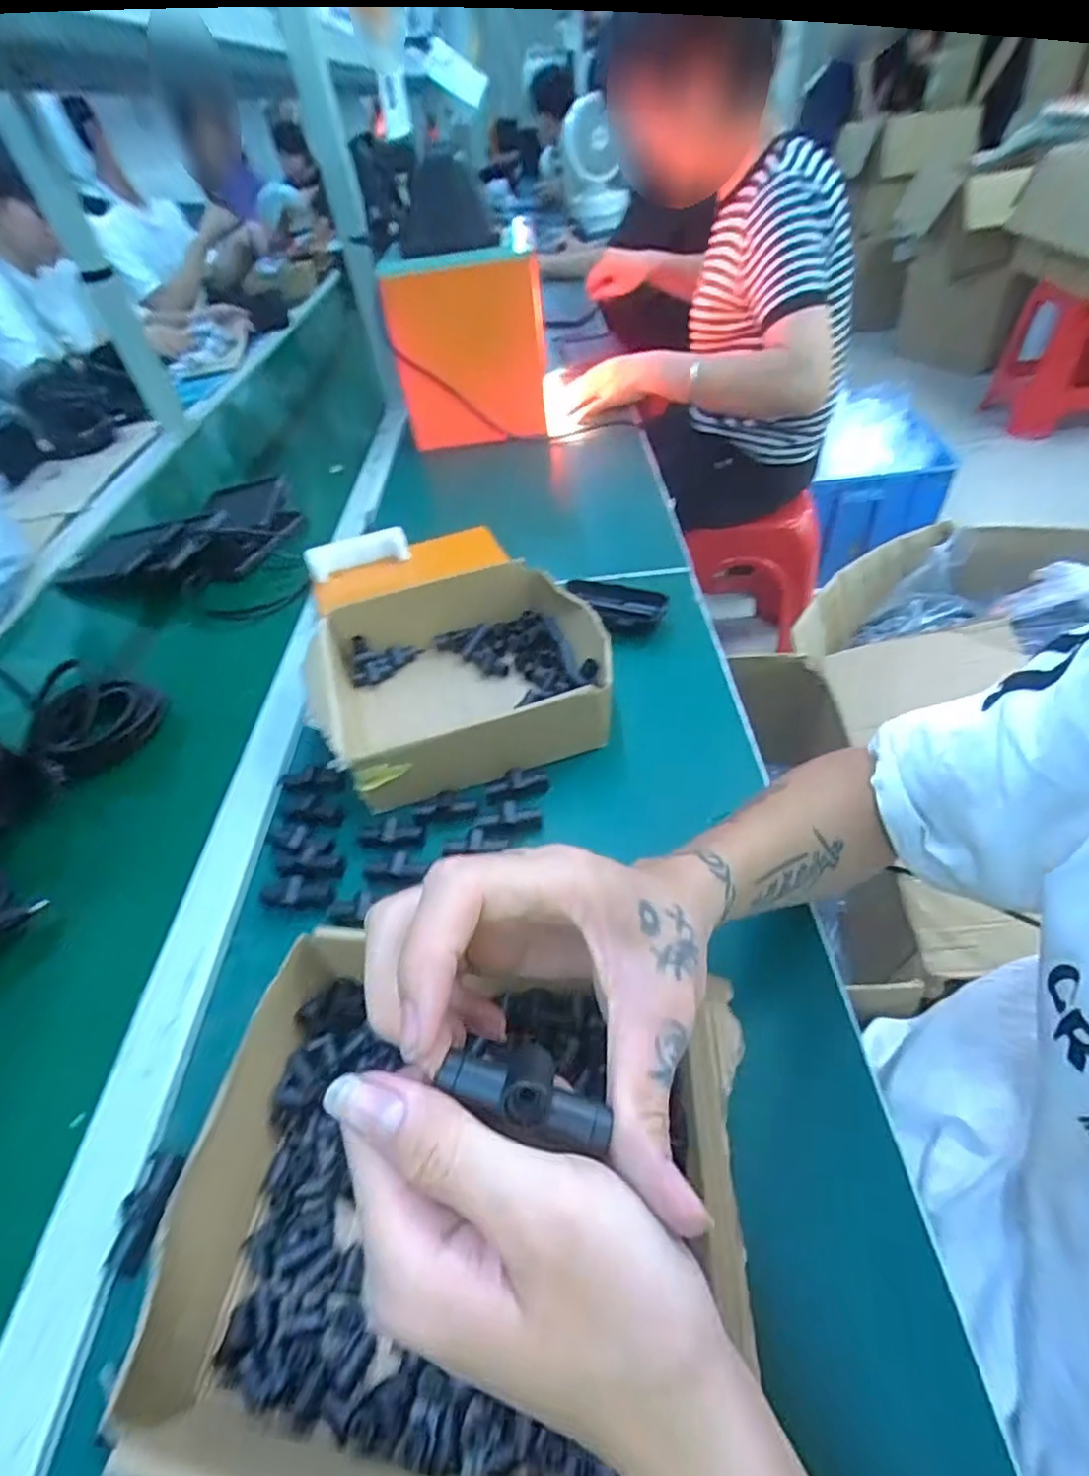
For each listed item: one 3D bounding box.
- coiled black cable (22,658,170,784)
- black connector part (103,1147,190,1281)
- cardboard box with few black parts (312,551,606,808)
[{"bbox_3d":[-0.437,-0.013,0.611,0.027,0.097,0.100,-4,68,58],"label":"coiled black cable"},{"bbox_3d":[-0.206,0.243,0.324,0.020,0.009,0.050,0,46,9],"label":"black connector part"},{"bbox_3d":[-0.074,-0.060,0.567,0.251,0.073,0.219,-17,46,-7],"label":"cardboard box with few black parts"}]

